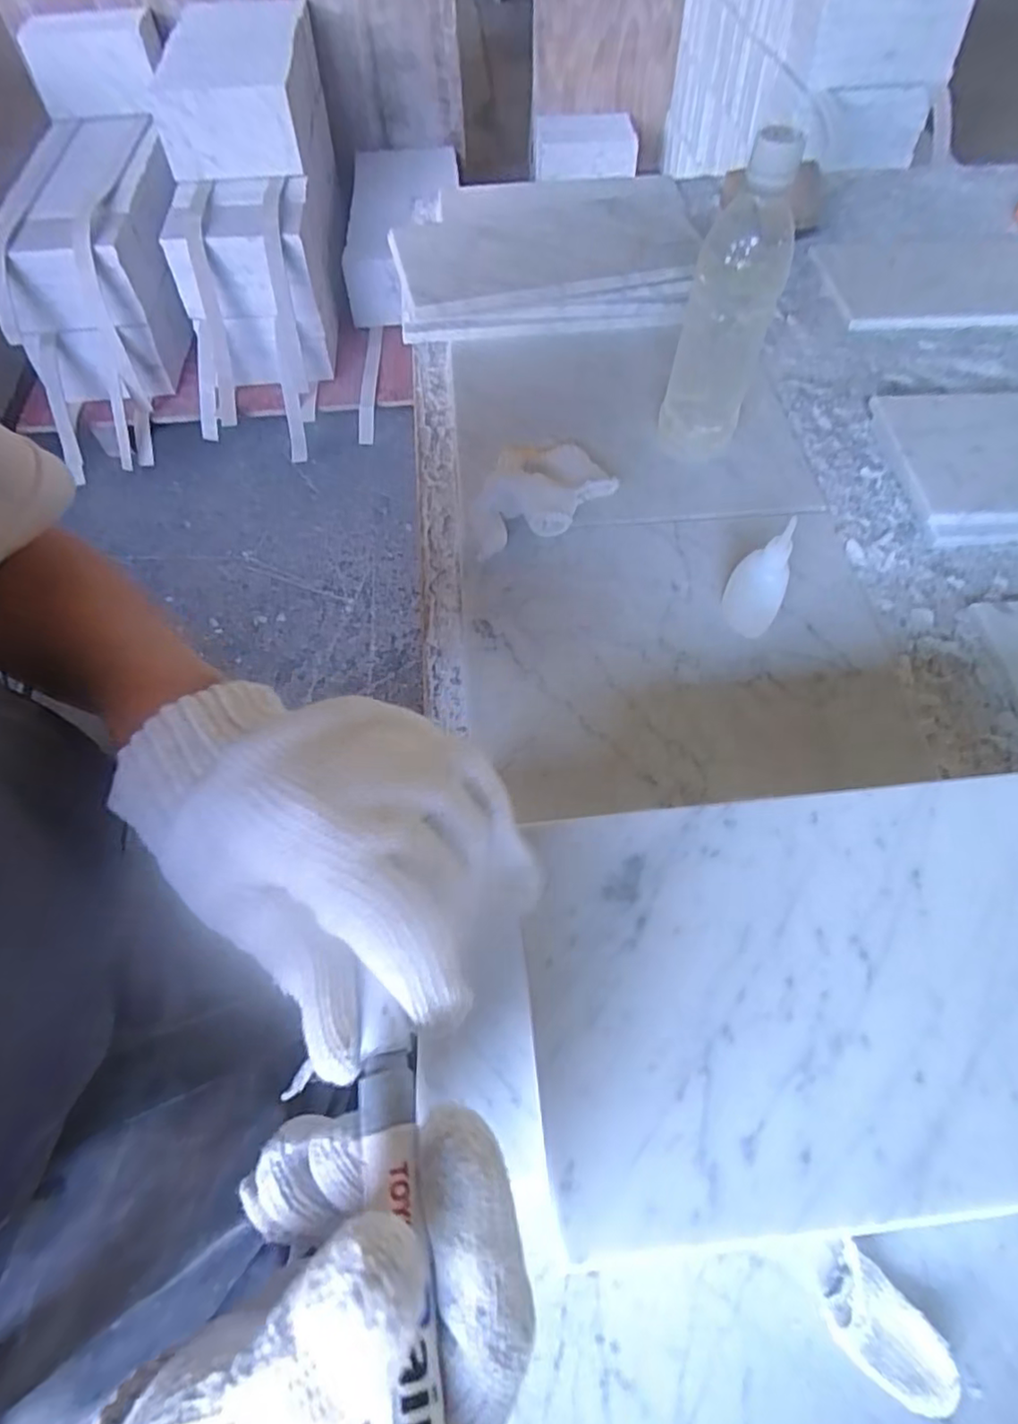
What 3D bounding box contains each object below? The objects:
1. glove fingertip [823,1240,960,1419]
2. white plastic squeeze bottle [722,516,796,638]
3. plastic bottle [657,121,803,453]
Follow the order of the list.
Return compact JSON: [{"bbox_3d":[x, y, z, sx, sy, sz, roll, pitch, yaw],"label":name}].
[{"bbox_3d":[0.166,0.273,0.262,0.055,0.015,0.034,39,68,19],"label":"glove fingertip"},{"bbox_3d":[0.173,-0.090,0.412,0.036,0.093,0.031,23,64,12],"label":"white plastic squeeze bottle"},{"bbox_3d":[0.163,-0.291,0.451,0.063,0.207,0.054,14,62,7],"label":"plastic bottle"}]

